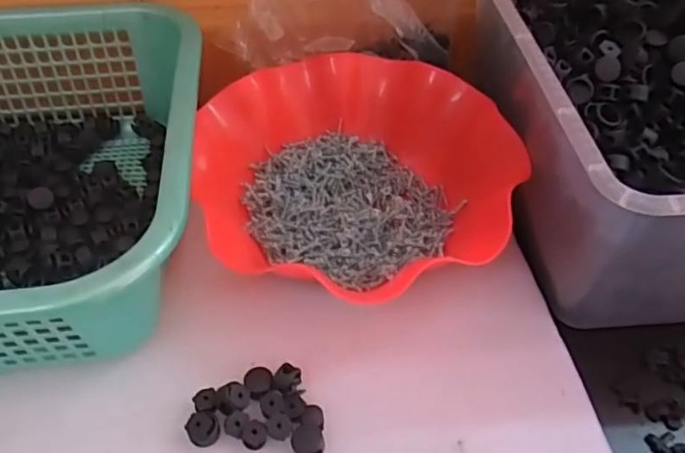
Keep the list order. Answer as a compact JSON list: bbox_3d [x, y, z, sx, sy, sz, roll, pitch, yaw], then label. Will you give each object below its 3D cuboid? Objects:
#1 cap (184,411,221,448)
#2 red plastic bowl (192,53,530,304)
[{"bbox_3d":[-0.075,0.109,0.313,0.017,0.009,0.017,1,48,-1],"label":"cap"},{"bbox_3d":[0.007,-0.038,0.402,0.203,0.061,0.215,1,48,-1],"label":"red plastic bowl"}]

